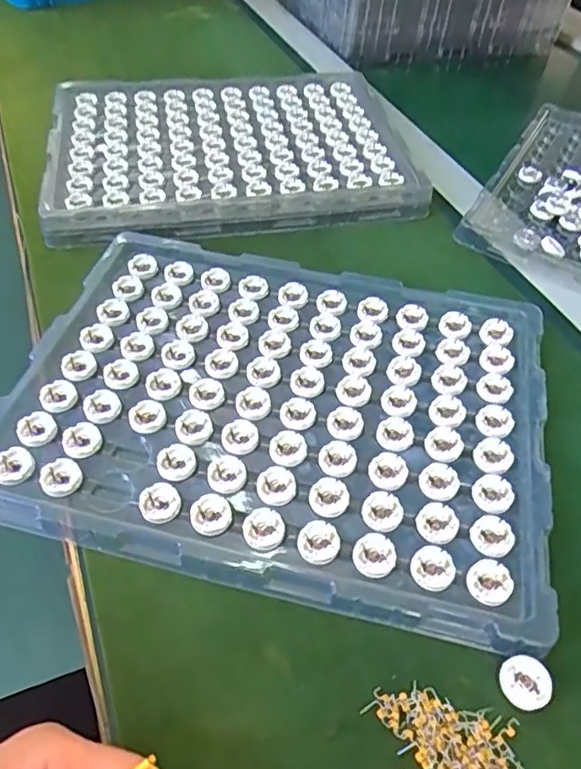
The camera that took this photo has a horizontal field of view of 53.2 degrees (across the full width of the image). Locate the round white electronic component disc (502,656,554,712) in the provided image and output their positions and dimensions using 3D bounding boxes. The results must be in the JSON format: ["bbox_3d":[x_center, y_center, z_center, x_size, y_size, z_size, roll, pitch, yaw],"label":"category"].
[{"bbox_3d":[0.115,0.145,0.284,0.023,0.009,0.023,2,50,-3],"label":"round white electronic component disc"}]

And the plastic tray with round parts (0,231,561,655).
[{"bbox_3d":[-0.007,0.006,0.389,0.337,0.016,0.260,11,50,5],"label":"plastic tray with round parts"}]

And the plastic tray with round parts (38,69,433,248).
[{"bbox_3d":[-0.062,-0.241,0.581,0.343,0.025,0.266,-8,51,-11],"label":"plastic tray with round parts"}]

